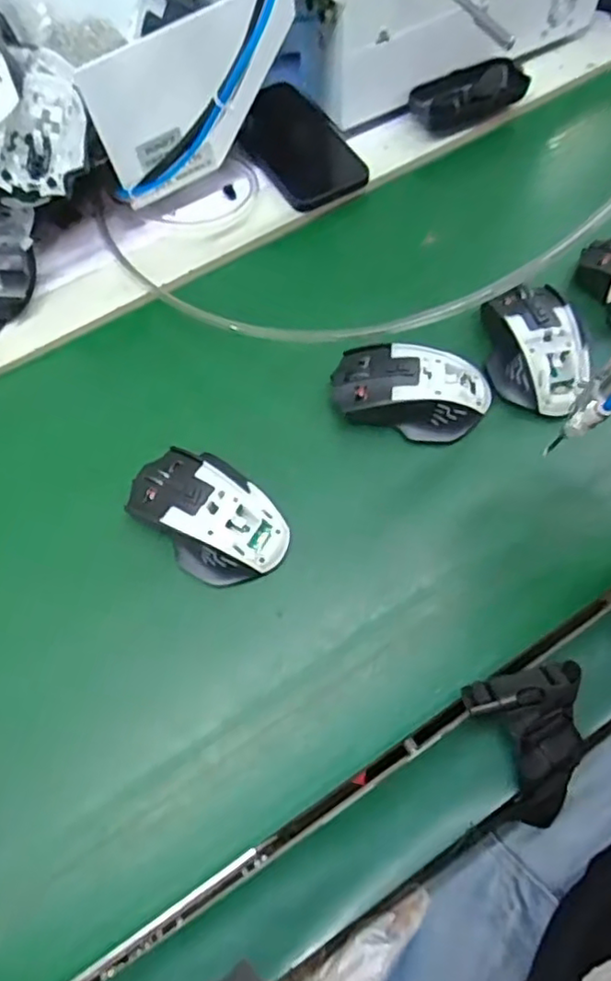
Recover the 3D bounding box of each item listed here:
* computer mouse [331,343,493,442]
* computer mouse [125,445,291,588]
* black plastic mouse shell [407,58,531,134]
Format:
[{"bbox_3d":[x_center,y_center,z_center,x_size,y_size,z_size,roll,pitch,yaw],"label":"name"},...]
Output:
[{"bbox_3d":[0.080,-0.074,0.477,0.120,0.037,0.064,11,68,5],"label":"computer mouse"},{"bbox_3d":[-0.068,0.015,0.437,0.114,0.034,0.071,34,72,15],"label":"computer mouse"},{"bbox_3d":[0.156,-0.377,0.605,0.114,0.033,0.058,-18,67,-6],"label":"black plastic mouse shell"}]

